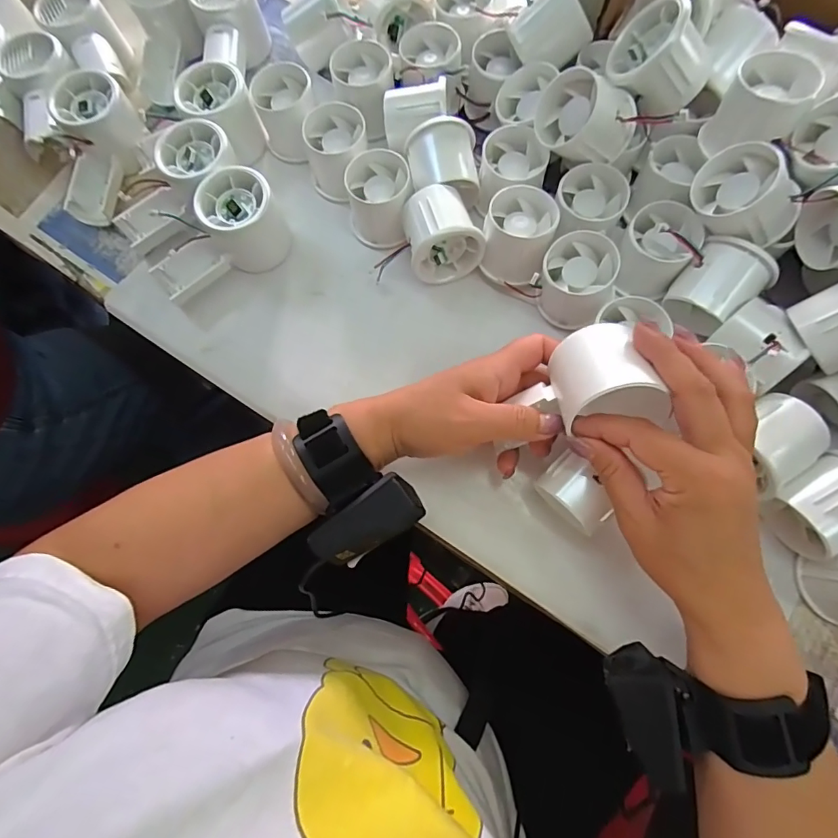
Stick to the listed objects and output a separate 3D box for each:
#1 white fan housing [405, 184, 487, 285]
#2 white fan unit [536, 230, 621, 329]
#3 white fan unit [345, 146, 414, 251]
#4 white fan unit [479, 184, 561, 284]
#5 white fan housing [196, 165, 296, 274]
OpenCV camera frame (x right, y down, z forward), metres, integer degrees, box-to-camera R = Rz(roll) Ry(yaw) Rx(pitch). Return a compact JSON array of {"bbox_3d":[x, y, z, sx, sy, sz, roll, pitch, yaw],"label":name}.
[{"bbox_3d":[0.020,-0.145,0.370,0.055,0.051,0.061,-8,76,1],"label":"white fan housing"},{"bbox_3d":[0.117,-0.103,0.354,0.053,0.050,0.049,29,79,9],"label":"white fan unit"},{"bbox_3d":[-0.032,-0.177,0.384,0.053,0.044,0.060,6,76,4],"label":"white fan unit"},{"bbox_3d":[0.074,-0.139,0.368,0.054,0.049,0.060,18,77,7],"label":"white fan unit"},{"bbox_3d":[-0.138,-0.159,0.380,0.058,0.056,0.058,-28,76,-5],"label":"white fan housing"}]

